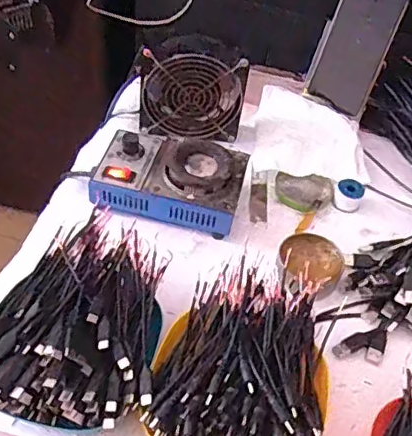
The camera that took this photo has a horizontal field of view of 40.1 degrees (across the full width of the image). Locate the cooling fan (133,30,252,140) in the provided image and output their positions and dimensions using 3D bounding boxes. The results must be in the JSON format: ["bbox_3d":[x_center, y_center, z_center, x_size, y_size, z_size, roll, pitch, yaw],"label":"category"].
[{"bbox_3d":[-0.017,-0.154,0.662,0.119,0.120,0.042,2,39,-3],"label":"cooling fan"}]

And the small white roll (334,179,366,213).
[{"bbox_3d":[0.161,-0.026,0.634,0.030,0.028,0.032,3,48,-4],"label":"small white roll"}]

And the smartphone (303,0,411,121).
[{"bbox_3d":[0.185,-0.215,0.702,0.081,0.163,0.017,26,25,16],"label":"smartphone"}]

